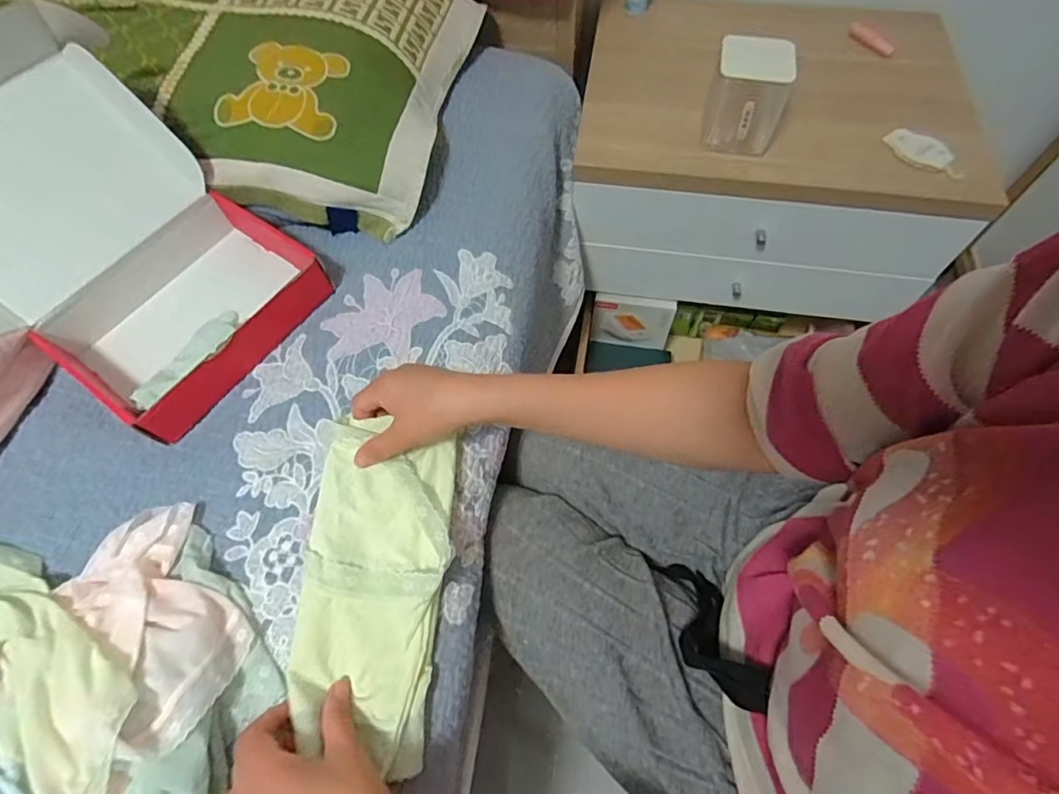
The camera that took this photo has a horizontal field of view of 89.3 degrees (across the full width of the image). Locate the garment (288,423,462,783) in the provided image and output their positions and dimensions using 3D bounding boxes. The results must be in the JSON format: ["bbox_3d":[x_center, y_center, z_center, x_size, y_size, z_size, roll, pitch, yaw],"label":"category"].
[{"bbox_3d":[-0.111,0.132,0.399,0.106,0.030,0.237,-2,66,-3],"label":"garment"}]

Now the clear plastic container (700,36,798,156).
[{"bbox_3d":[0.244,-0.335,0.614,0.086,0.107,0.077,11,62,8],"label":"clear plastic container"}]

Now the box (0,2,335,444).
[{"bbox_3d":[-0.351,-0.134,0.447,0.256,0.196,0.229,21,60,11],"label":"box"}]

